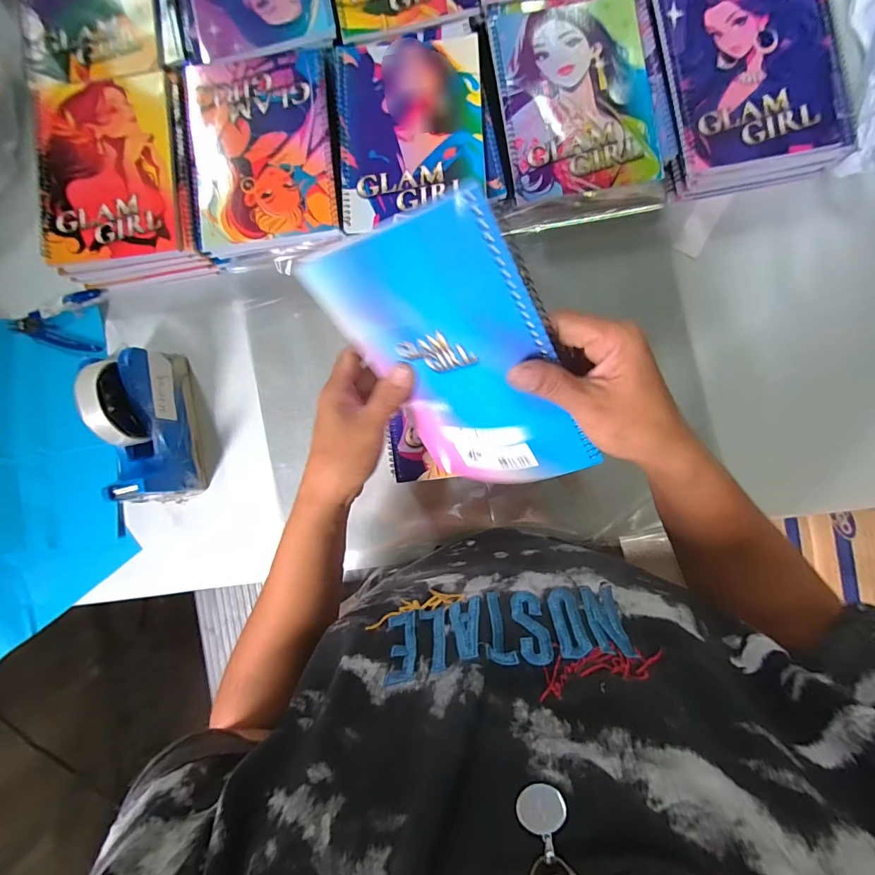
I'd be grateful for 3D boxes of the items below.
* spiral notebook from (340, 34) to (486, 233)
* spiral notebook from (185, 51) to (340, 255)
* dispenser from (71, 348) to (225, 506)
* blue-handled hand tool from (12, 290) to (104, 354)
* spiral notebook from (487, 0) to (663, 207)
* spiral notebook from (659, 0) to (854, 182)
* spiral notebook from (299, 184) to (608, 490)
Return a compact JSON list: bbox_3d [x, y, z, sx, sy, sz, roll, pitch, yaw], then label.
[{"bbox_3d":[-0.028,-0.317,0.435,0.147,0.007,0.192,-4,88,6],"label":"spiral notebook"},{"bbox_3d":[-0.187,-0.307,0.446,0.152,0.007,0.201,-6,88,6],"label":"spiral notebook"},{"bbox_3d":[-0.306,-0.012,0.442,0.062,0.120,0.158,-6,88,6],"label":"dispenser"},{"bbox_3d":[-0.446,-0.144,0.496,0.100,0.019,0.073,9,90,6],"label":"blue-handled hand tool"},{"bbox_3d":[0.139,-0.355,0.431,0.147,0.007,0.209,-9,88,6],"label":"spiral notebook"},{"bbox_3d":[0.317,-0.376,0.417,0.163,0.007,0.192,-9,88,6],"label":"spiral notebook"},{"bbox_3d":[0.011,-0.040,0.276,0.195,0.141,0.017,56,51,-31],"label":"spiral notebook"}]

